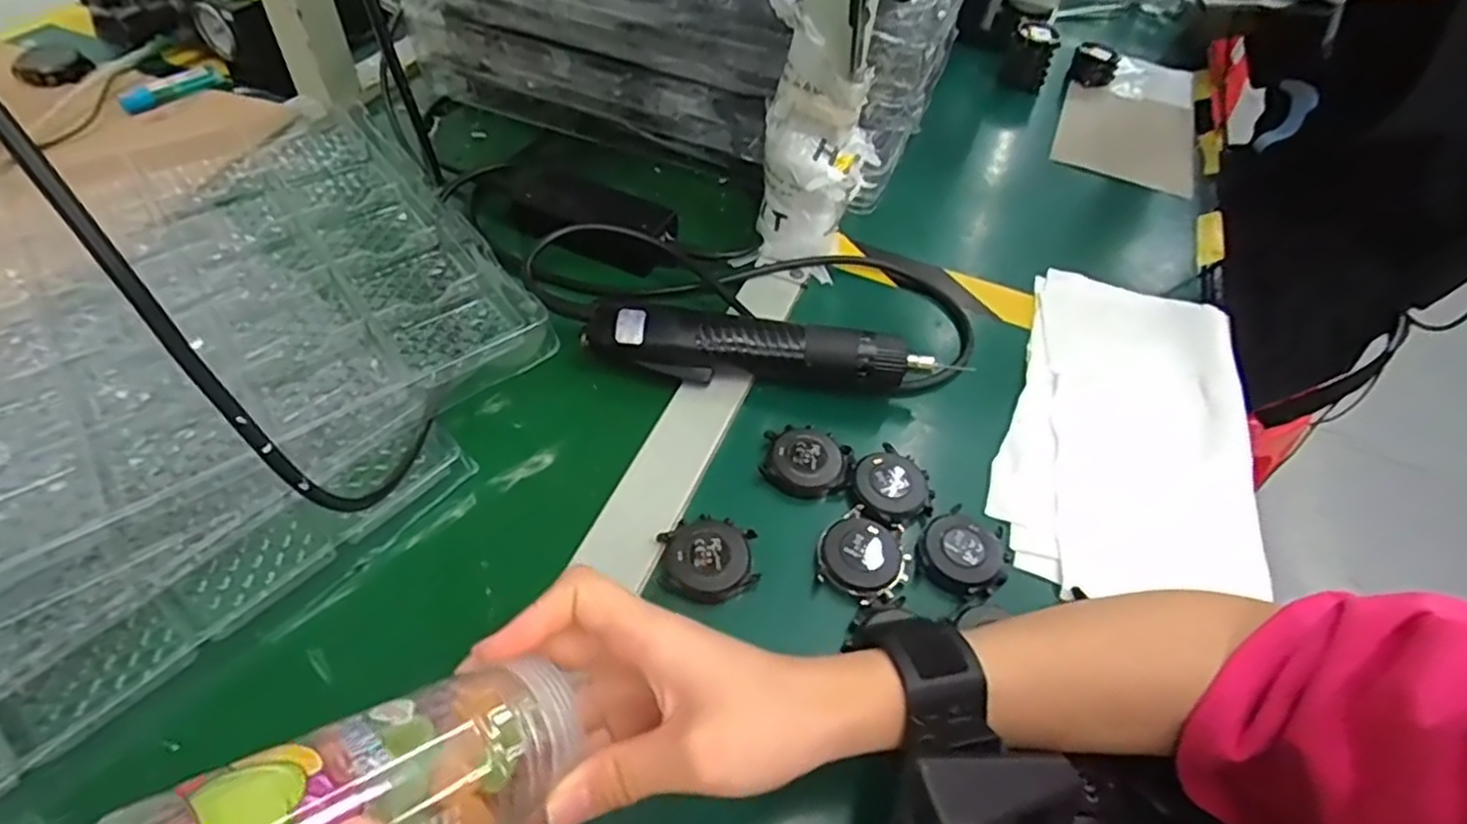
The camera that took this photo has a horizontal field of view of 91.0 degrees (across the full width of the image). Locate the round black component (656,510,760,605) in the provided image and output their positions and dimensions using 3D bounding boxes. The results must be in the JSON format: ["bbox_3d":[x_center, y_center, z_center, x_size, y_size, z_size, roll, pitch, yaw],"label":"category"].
[{"bbox_3d":[-0.013,0.078,0.381,0.049,0.015,0.047,-2,51,-7],"label":"round black component"}]

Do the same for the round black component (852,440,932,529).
[{"bbox_3d":[0.091,0.042,0.417,0.043,0.010,0.051,-19,55,-20],"label":"round black component"}]

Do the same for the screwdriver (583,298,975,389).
[{"bbox_3d":[0.018,-0.038,0.457,0.224,0.041,0.035,7,50,0],"label":"screwdriver"}]

